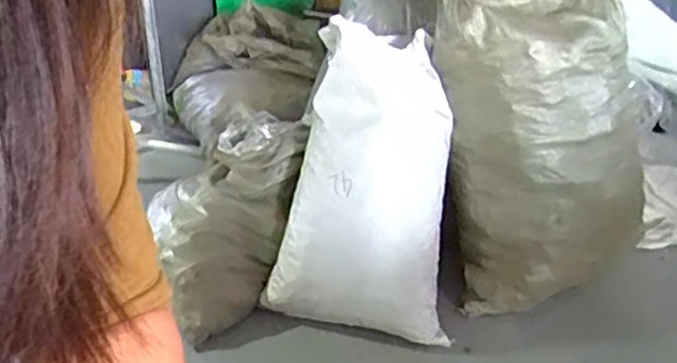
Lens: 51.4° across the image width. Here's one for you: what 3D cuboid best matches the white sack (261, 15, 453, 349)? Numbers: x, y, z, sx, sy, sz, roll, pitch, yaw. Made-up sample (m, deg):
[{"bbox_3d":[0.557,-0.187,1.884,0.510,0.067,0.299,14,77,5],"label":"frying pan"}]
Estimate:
[{"bbox_3d":[0.090,0.004,1.727,0.439,0.724,0.154,11,-4,12],"label":"white sack"}]

